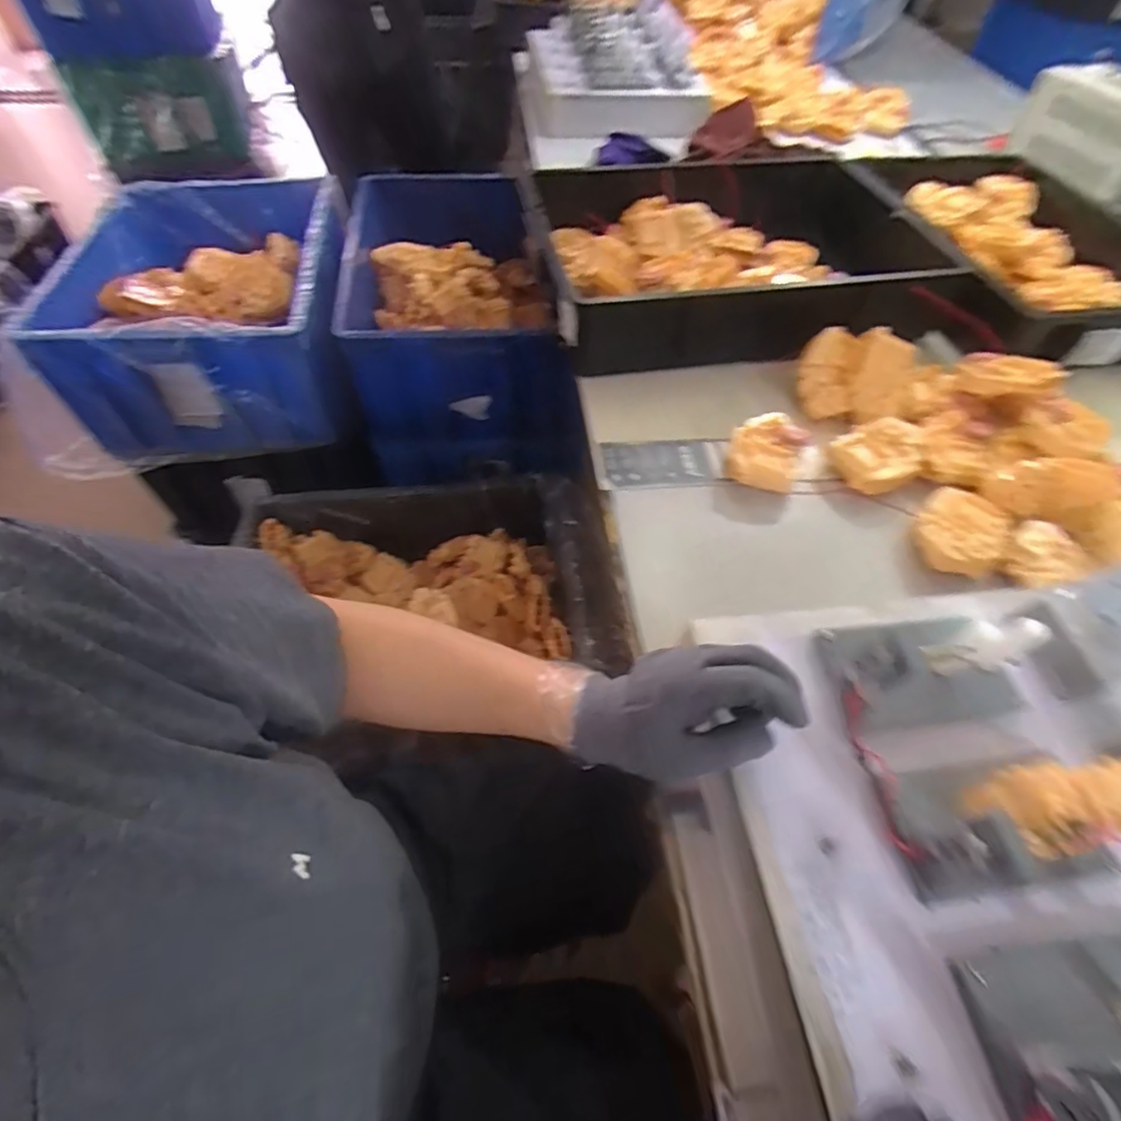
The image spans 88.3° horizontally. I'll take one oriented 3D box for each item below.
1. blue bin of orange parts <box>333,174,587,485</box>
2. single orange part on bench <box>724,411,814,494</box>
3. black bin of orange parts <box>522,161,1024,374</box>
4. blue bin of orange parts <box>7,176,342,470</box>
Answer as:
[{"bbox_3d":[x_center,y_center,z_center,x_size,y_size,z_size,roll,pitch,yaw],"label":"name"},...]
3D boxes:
[{"bbox_3d":[-0.203,-0.464,1.115,0.364,0.281,0.572,-8,55,-9],"label":"blue bin of orange parts"},{"bbox_3d":[0.213,-0.113,0.597,0.073,0.029,0.099,27,57,16],"label":"single orange part on bench"},{"bbox_3d":[0.236,-0.404,0.769,0.536,0.096,0.365,-5,54,-6],"label":"black bin of orange parts"},{"bbox_3d":[-0.613,-0.452,1.052,0.446,0.235,0.536,-9,55,-9],"label":"blue bin of orange parts"}]

